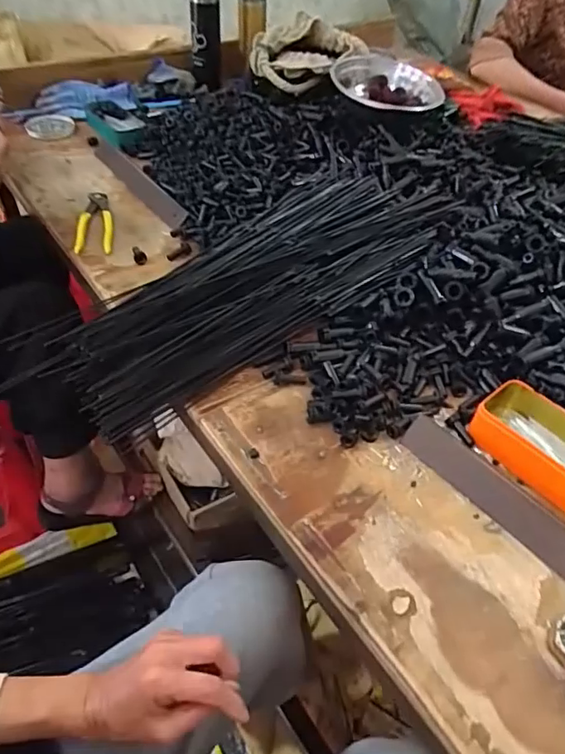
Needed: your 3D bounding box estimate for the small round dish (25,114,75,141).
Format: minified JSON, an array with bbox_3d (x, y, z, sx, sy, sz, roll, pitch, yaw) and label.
[{"bbox_3d":[-0.466,-0.500,1.092,0.091,0.018,0.086,2,47,-3],"label":"small round dish"}]

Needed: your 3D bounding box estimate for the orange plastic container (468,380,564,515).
[{"bbox_3d":[0.278,0.072,0.580,0.081,0.046,0.149,-29,56,-28],"label":"orange plastic container"}]

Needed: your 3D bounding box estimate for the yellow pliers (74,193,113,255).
[{"bbox_3d":[-0.295,-0.241,0.853,0.054,0.024,0.144,-4,48,-9],"label":"yellow pliers"}]

